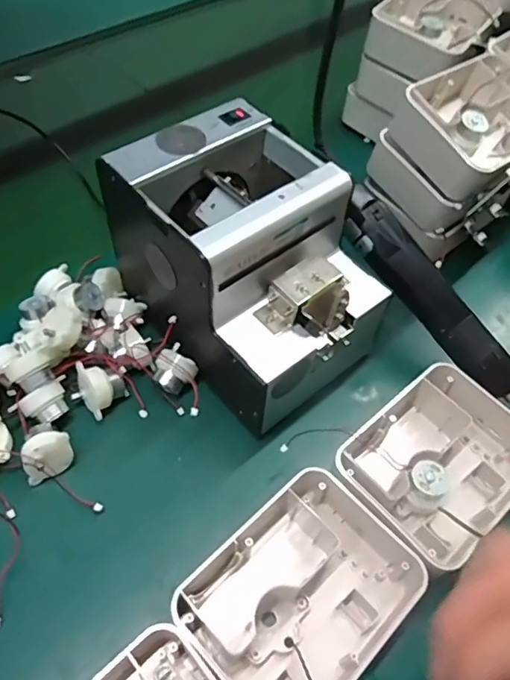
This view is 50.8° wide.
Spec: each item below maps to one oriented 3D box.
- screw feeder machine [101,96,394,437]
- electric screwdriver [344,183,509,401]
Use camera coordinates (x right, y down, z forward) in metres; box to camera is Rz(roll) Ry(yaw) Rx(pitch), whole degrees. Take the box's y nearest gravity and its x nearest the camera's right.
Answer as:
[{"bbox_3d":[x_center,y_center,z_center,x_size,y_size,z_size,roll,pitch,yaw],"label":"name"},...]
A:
[{"bbox_3d":[-0.004,-0.053,0.403,0.126,0.159,0.178,-34,59,-26],"label":"screw feeder machine"},{"bbox_3d":[0.145,-0.017,0.413,0.036,0.031,0.233,-36,85,-26],"label":"electric screwdriver"}]

